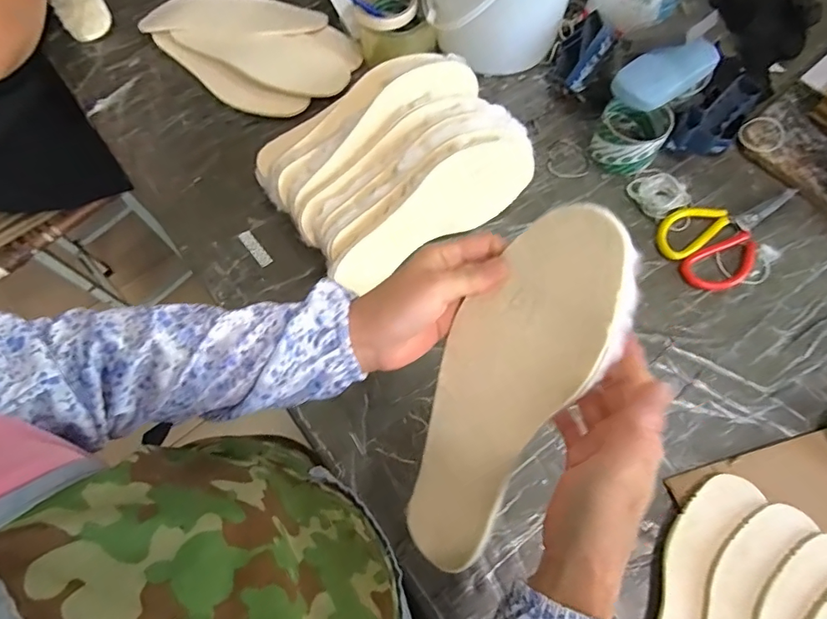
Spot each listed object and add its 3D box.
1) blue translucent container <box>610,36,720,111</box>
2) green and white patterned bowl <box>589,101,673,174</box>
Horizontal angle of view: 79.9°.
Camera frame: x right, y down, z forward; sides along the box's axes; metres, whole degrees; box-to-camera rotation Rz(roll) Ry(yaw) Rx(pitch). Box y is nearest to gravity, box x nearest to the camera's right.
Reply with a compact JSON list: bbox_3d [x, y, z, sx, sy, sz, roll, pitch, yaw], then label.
[{"bbox_3d":[0.303,-0.283,0.600,0.144,0.042,0.063,-34,71,-11],"label":"blue translucent container"},{"bbox_3d":[0.273,-0.221,0.621,0.079,0.047,0.080,-1,68,2],"label":"green and white patterned bowl"}]

